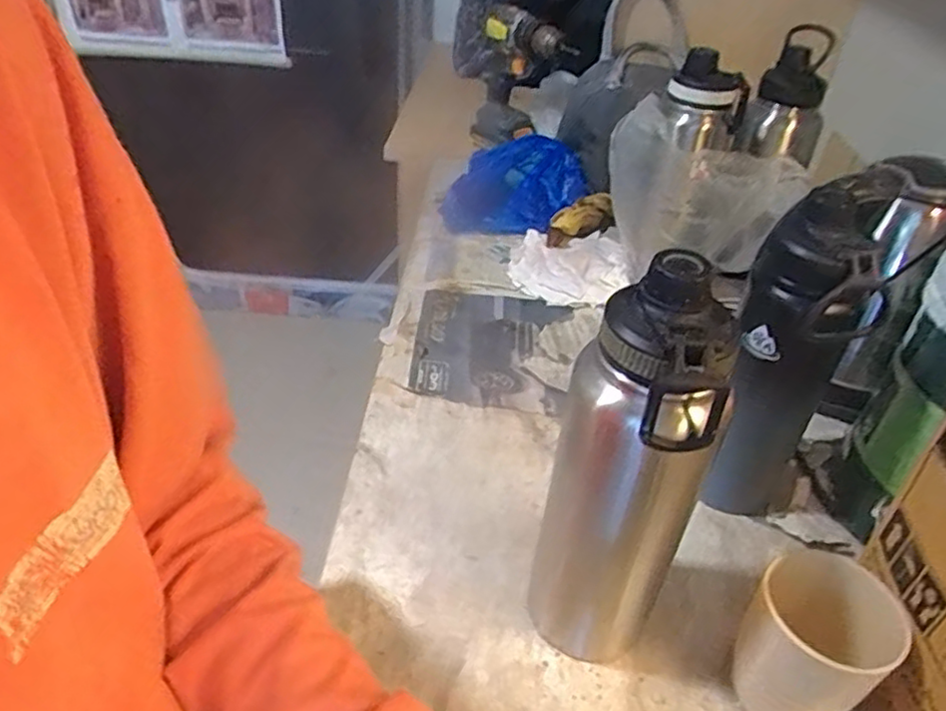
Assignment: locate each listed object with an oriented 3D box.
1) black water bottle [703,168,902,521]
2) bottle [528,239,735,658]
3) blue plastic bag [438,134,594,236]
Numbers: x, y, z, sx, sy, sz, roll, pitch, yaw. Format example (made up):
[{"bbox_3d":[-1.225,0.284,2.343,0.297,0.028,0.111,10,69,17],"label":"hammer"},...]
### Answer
[{"bbox_3d":[0.237,0.008,0.512,0.079,0.271,0.092,23,42,24],"label":"black water bottle"},{"bbox_3d":[0.086,0.081,0.395,0.077,0.279,0.065,13,39,12],"label":"bottle"},{"bbox_3d":[0.064,-0.243,0.967,0.214,0.076,0.158,1,38,-4],"label":"blue plastic bag"}]

